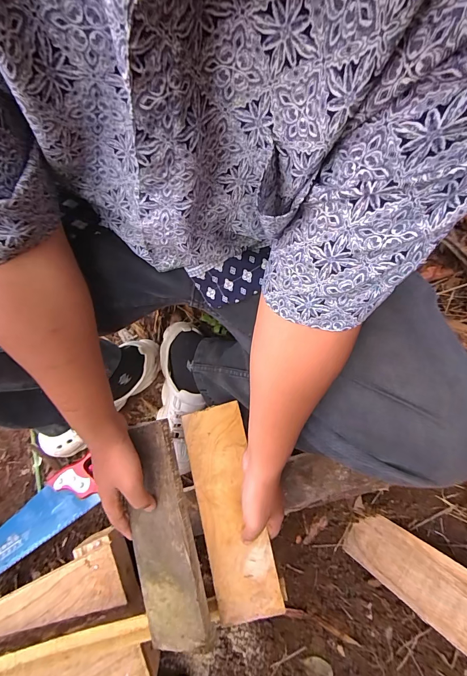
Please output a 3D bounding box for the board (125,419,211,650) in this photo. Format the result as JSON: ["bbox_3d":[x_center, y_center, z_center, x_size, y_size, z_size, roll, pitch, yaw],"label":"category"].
[{"bbox_3d":[-0.097,0.255,0.434,0.094,0.015,0.277,-16,83,25],"label":"board"}]

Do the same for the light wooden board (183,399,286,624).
[{"bbox_3d":[-0.006,0.246,0.471,0.088,0.017,0.289,-12,81,-3],"label":"light wooden board"}]

